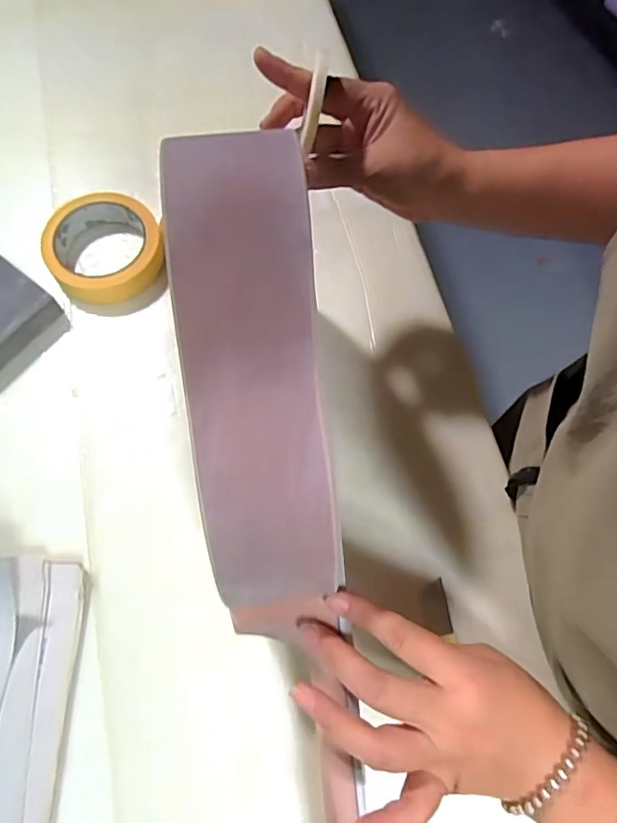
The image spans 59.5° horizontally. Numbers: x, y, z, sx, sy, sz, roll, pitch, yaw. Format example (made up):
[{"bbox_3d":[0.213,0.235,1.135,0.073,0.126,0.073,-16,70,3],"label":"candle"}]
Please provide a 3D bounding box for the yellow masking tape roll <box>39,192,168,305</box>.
[{"bbox_3d":[-0.183,-0.147,0.483,0.098,0.037,0.098,0,68,-1],"label":"yellow masking tape roll"}]

